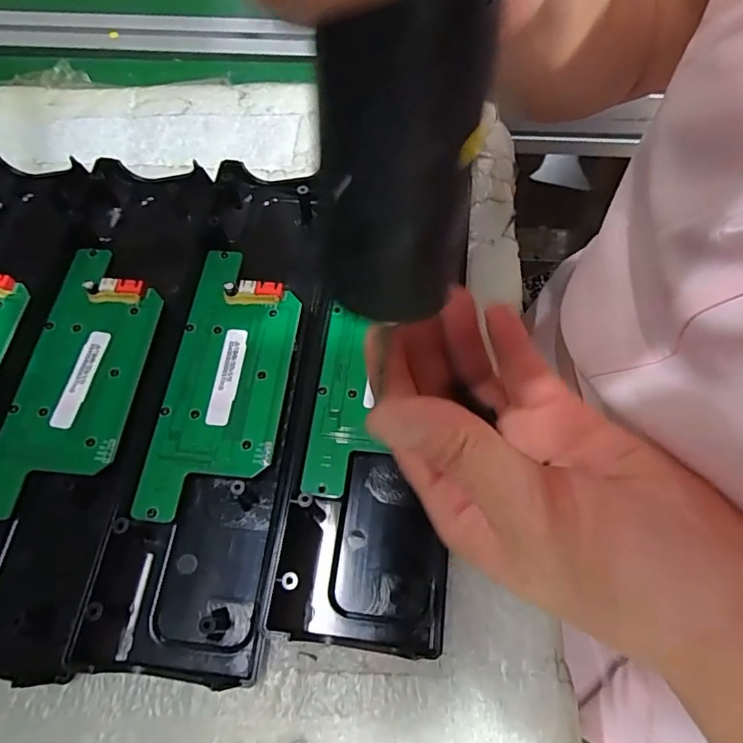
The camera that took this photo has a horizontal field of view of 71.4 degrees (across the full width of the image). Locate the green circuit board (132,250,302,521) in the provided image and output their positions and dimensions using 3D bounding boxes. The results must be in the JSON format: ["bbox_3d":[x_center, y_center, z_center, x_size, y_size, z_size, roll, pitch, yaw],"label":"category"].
[{"bbox_3d":[-0.068,0.001,0.242,0.054,0.009,0.132,6,64,3],"label":"green circuit board"}]

